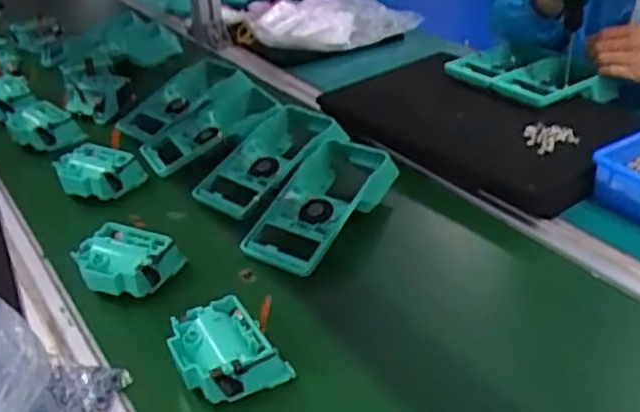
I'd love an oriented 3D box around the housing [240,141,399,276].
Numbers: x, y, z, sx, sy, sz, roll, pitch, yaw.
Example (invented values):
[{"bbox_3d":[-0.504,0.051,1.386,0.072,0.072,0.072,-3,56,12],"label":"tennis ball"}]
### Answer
[{"bbox_3d":[0.003,-0.001,0.697,0.085,0.044,0.192,17,40,29],"label":"housing"}]

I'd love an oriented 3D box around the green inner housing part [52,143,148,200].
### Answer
[{"bbox_3d":[-0.252,-0.037,0.758,0.080,0.039,0.067,8,36,18],"label":"green inner housing part"}]

